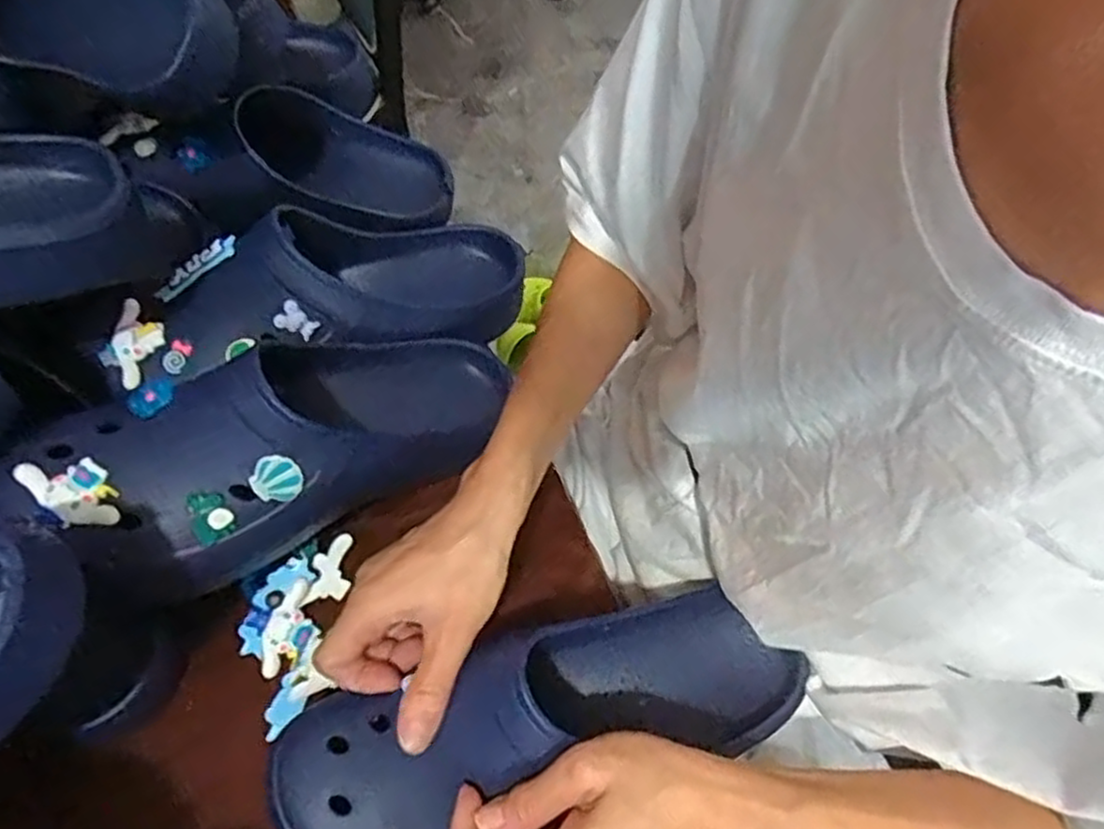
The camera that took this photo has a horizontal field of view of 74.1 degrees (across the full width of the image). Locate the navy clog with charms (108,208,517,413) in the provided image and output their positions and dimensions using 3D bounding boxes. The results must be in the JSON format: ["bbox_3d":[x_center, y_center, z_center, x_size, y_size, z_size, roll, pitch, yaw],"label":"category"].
[{"bbox_3d":[-0.157,-0.087,0.499,0.285,0.088,0.109,-22,64,-14],"label":"navy clog with charms"}]

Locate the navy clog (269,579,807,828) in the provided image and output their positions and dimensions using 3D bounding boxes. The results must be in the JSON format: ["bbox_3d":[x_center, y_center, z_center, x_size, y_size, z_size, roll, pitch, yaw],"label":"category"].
[{"bbox_3d":[-0.001,0.159,0.379,0.273,0.081,0.102,-14,62,-17],"label":"navy clog"}]

